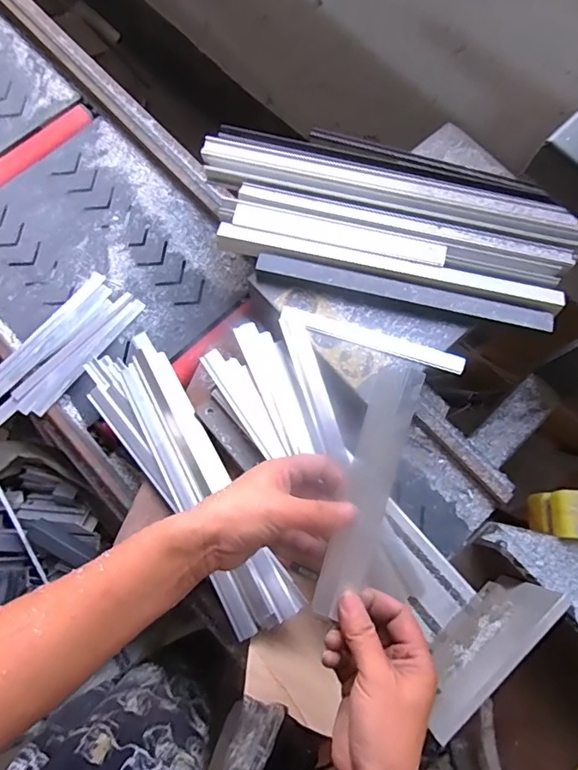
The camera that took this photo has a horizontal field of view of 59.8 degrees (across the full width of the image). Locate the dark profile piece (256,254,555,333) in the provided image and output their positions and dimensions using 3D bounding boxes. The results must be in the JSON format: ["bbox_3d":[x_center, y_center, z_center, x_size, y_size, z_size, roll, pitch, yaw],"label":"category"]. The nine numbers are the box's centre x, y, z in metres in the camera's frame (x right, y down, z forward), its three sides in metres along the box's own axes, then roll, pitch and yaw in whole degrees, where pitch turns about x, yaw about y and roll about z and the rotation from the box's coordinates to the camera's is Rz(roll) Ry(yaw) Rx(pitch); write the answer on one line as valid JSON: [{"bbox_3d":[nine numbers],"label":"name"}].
[{"bbox_3d":[0.136,-0.110,0.593,0.350,0.017,0.021,12,75,2],"label":"dark profile piece"}]

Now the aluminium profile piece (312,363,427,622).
[{"bbox_3d":[0.064,0.082,0.400,0.035,0.012,0.201,18,83,4],"label":"aluminium profile piece"}]

